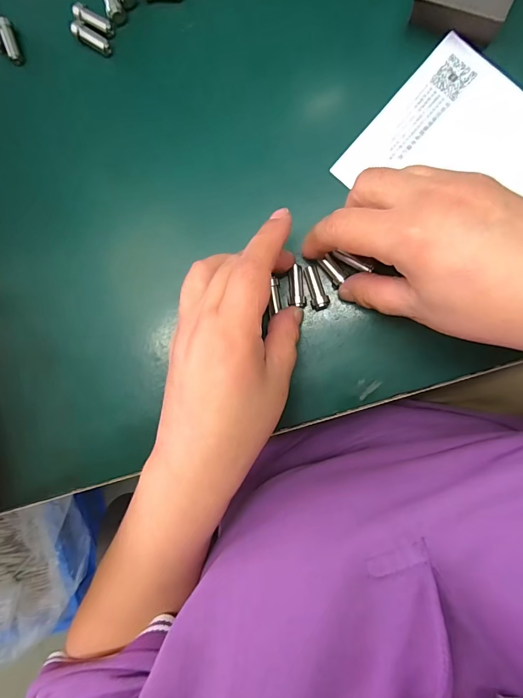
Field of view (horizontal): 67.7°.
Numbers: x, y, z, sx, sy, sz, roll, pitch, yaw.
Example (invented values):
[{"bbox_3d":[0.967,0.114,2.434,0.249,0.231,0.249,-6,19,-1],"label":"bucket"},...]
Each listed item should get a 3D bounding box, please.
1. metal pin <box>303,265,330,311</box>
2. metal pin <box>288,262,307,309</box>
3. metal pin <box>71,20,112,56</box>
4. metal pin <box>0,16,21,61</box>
[{"bbox_3d":[0.034,-0.038,0.242,0.011,0.010,0.028,-13,90,7],"label":"metal pin"},{"bbox_3d":[0.022,-0.039,0.244,0.010,0.007,0.026,-2,89,7],"label":"metal pin"},{"bbox_3d":[-0.113,-0.206,0.258,0.026,0.008,0.011,33,96,-8],"label":"metal pin"},{"bbox_3d":[-0.173,-0.212,0.266,0.008,0.006,0.028,-18,90,7],"label":"metal pin"}]

